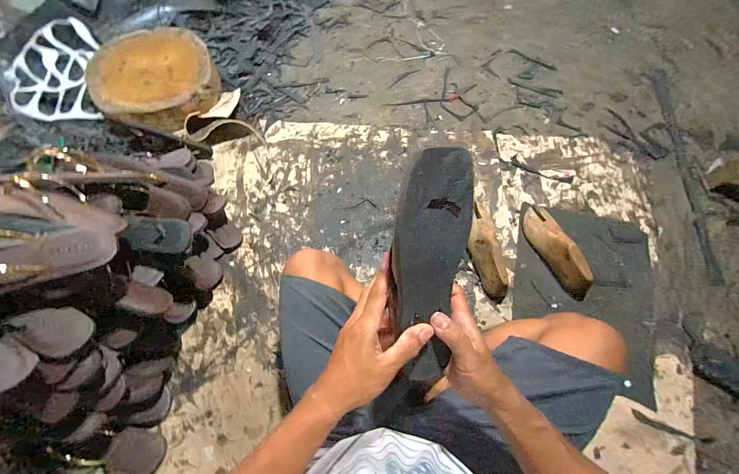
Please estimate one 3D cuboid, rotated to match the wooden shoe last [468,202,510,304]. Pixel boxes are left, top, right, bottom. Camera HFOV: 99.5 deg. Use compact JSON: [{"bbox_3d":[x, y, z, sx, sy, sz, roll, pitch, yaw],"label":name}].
[{"bbox_3d":[0.287,0.024,0.769,0.082,0.077,0.259,-2,68,1],"label":"wooden shoe last"}]

